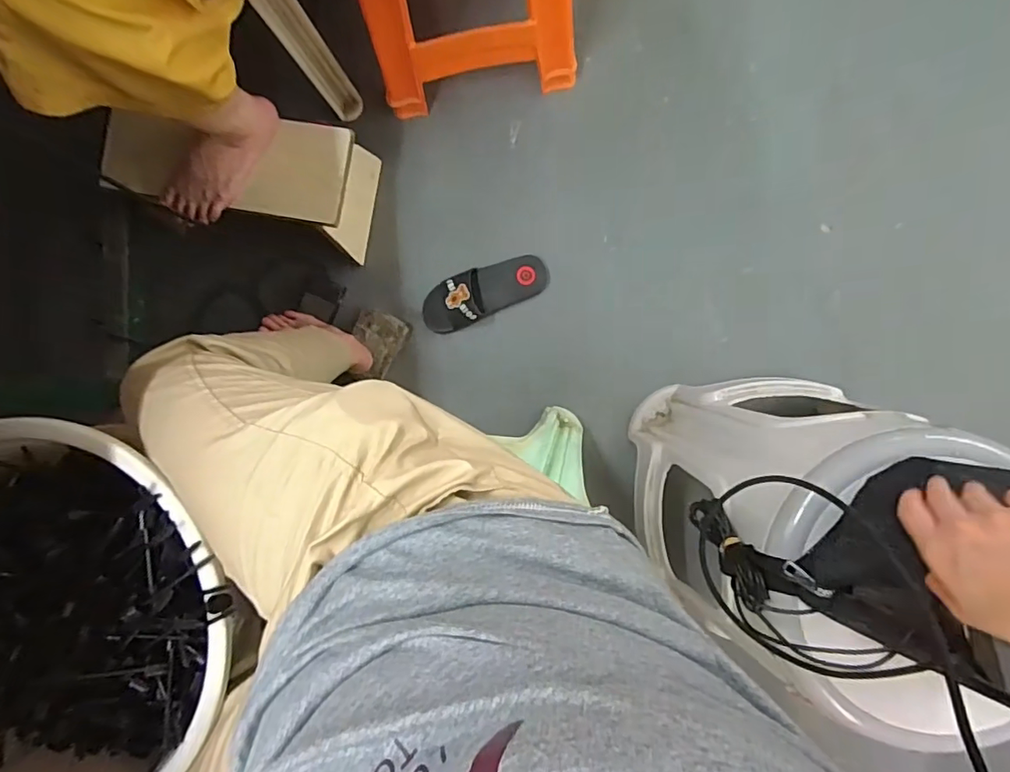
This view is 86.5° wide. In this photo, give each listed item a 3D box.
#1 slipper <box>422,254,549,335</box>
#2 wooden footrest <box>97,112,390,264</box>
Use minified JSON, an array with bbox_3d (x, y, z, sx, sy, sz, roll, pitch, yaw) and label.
[{"bbox_3d":[-0.039,-0.169,0.947,0.230,0.049,0.087,-26,88,3],"label":"slipper"},{"bbox_3d":[-0.420,-0.356,0.912,0.375,0.204,0.185,13,90,4],"label":"wooden footrest"}]

